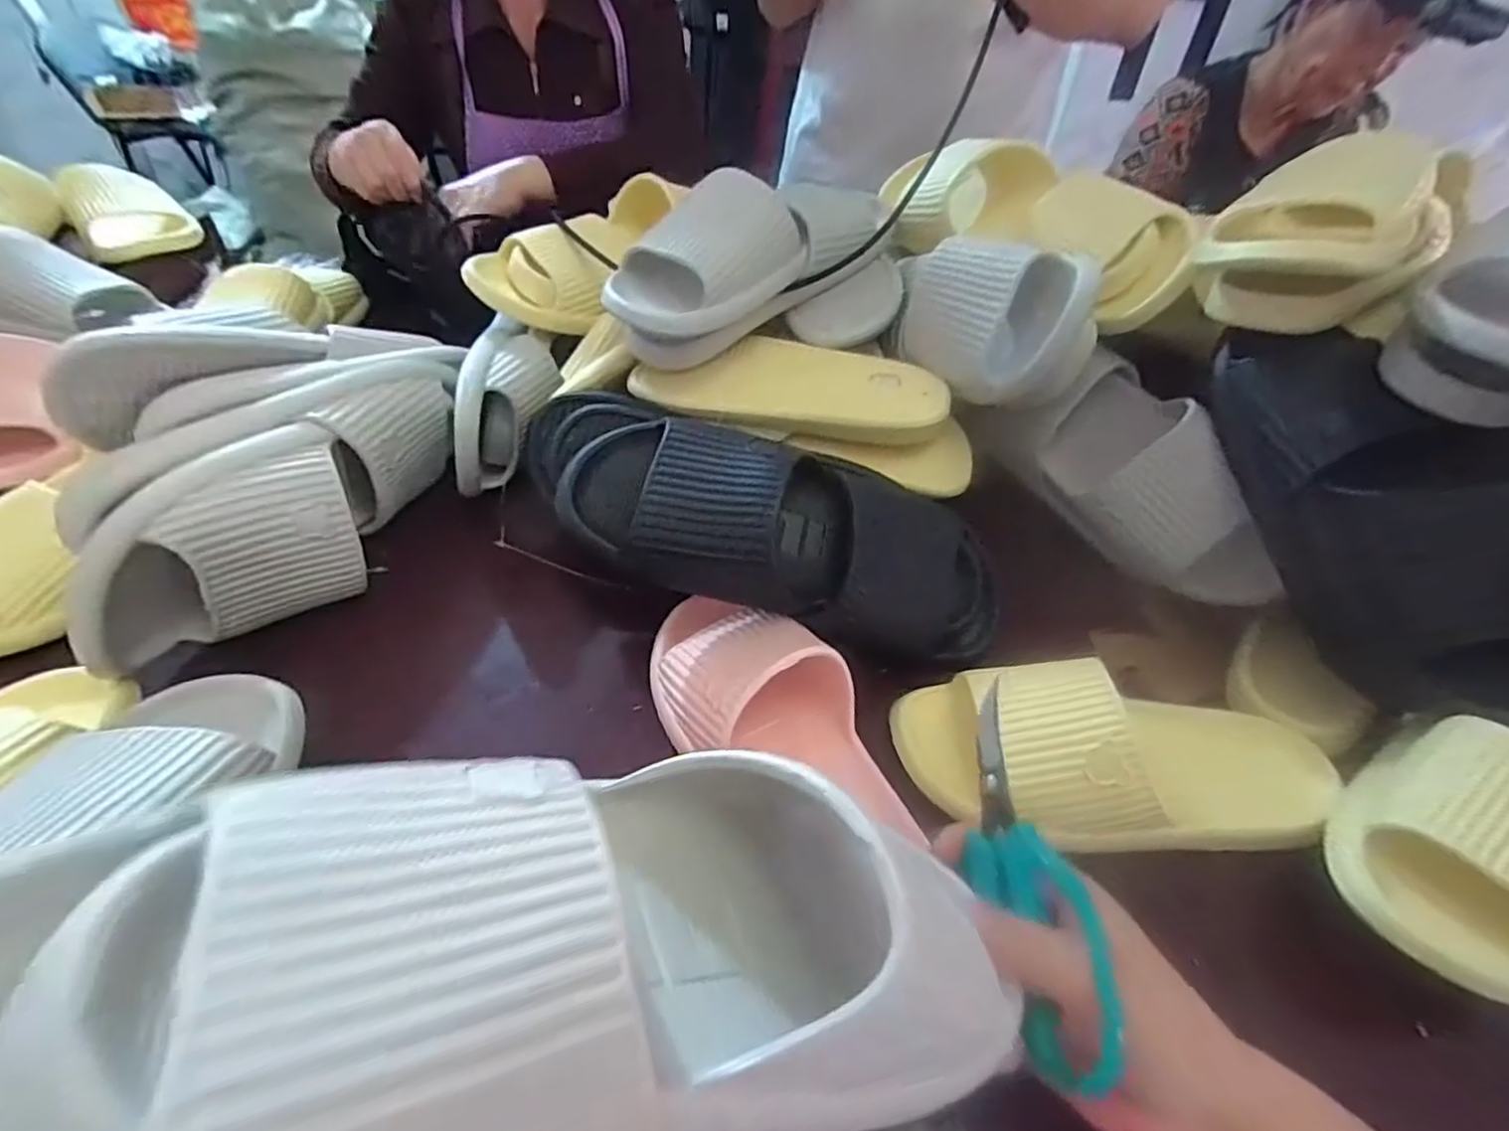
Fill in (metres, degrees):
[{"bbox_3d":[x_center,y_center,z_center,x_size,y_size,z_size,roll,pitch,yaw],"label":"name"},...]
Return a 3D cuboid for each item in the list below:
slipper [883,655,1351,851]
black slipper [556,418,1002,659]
[{"bbox_3d":[0.210,0.114,0.388,0.236,0.078,0.103,1,43,-1],"label":"slipper"},{"bbox_3d":[0.033,-0.022,0.423,0.299,0.085,0.096,16,42,-13],"label":"black slipper"}]

